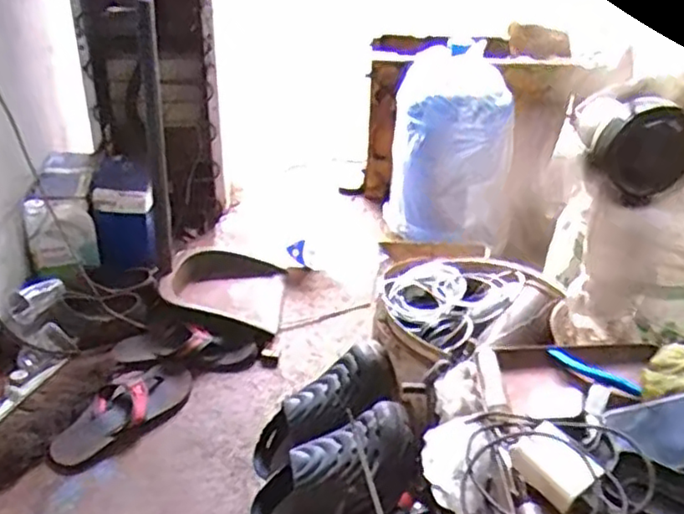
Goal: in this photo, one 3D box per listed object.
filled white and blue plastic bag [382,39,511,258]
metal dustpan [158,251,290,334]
[{"bbox_3d":[0.242,-0.223,1.485,0.268,0.420,0.173,5,31,6],"label":"filled white and blue plastic bag"},{"bbox_3d":[-0.232,0.056,1.411,0.249,0.079,0.274,7,34,10],"label":"metal dustpan"}]

